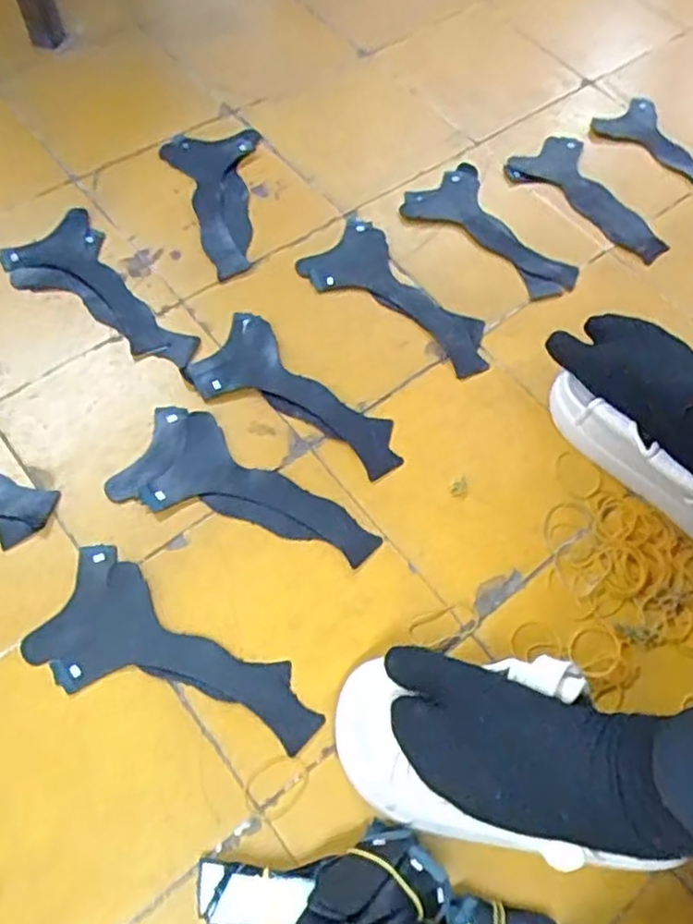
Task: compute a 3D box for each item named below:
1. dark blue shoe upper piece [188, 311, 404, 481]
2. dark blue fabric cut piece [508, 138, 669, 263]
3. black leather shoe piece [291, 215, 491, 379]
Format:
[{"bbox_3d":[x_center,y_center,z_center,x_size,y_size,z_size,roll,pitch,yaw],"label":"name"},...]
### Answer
[{"bbox_3d":[-0.046,-0.049,0.631,0.199,0.006,0.093,41,66,11],"label":"dark blue shoe upper piece"},{"bbox_3d":[0.277,-0.295,0.789,0.101,0.006,0.197,-33,69,-19],"label":"dark blue fabric cut piece"},{"bbox_3d":[0.056,-0.161,0.691,0.206,0.014,0.091,39,67,15],"label":"black leather shoe piece"}]

